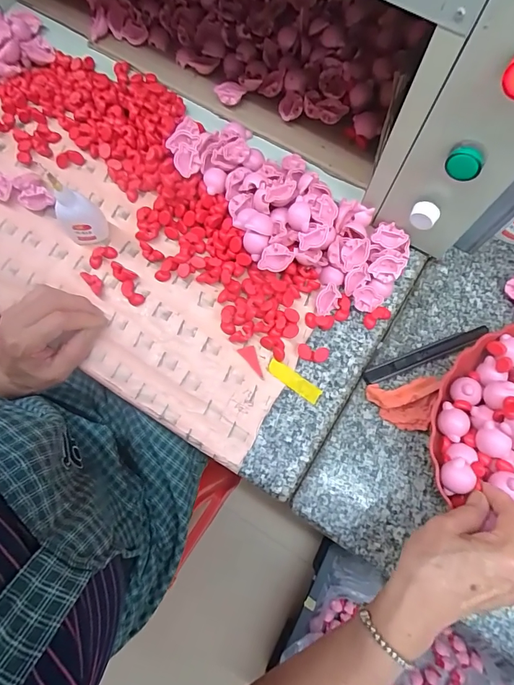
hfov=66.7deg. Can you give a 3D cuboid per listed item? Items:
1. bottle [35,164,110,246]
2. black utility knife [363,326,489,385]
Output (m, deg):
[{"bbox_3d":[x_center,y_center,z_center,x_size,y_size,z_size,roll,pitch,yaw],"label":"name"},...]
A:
[{"bbox_3d":[-0.186,-0.136,0.403,0.038,0.096,0.022,-10,76,-5],"label":"bottle"},{"bbox_3d":[0.182,0.011,0.414,0.147,0.006,0.014,-21,77,-7],"label":"black utility knife"}]

